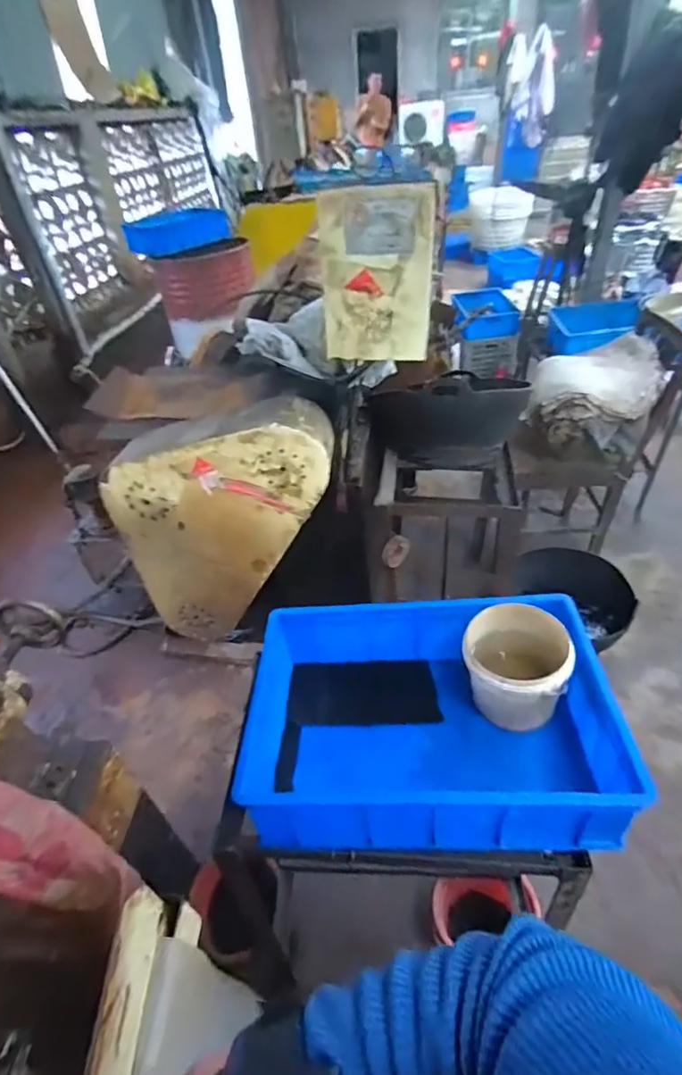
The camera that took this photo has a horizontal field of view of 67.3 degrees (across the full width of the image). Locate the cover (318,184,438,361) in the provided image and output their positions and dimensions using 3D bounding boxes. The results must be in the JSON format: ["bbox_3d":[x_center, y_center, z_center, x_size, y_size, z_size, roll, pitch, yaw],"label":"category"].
[{"bbox_3d":[0.064,-0.468,0.945,0.202,0.281,0.051,2,40,10],"label":"cover"}]

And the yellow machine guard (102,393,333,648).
[{"bbox_3d":[-0.304,0.017,1.386,0.592,0.706,0.129,0,39,7],"label":"yellow machine guard"}]

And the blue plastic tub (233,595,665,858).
[{"bbox_3d":[0.132,0.272,0.812,0.495,0.185,0.361,-2,39,4],"label":"blue plastic tub"}]

